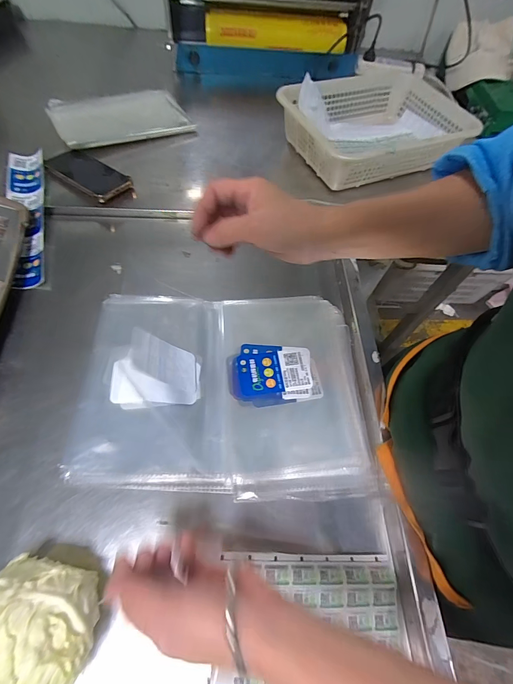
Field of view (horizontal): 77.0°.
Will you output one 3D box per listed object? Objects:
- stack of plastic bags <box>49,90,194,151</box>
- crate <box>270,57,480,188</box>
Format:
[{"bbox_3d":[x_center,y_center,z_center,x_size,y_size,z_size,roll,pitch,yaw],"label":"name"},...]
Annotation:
[{"bbox_3d":[-0.297,-0.493,0.706,0.267,0.023,0.209,-25,63,-18],"label":"stack of plastic bags"},{"bbox_3d":[0.252,-0.453,0.682,0.380,0.090,0.274,-19,64,-15],"label":"crate"}]

